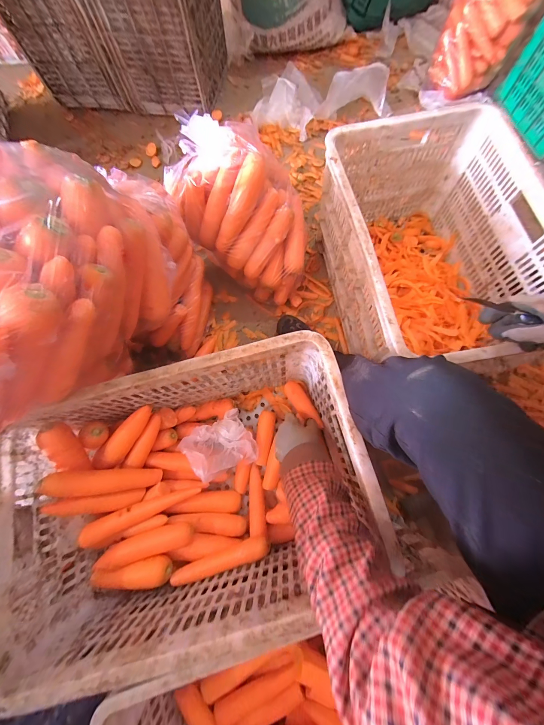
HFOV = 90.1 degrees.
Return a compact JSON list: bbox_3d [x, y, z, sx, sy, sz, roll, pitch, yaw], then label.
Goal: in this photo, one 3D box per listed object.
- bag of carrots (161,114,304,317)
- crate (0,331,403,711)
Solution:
[{"bbox_3d":[-0.054,-0.351,0.649,0.356,0.269,0.243,33,77,11],"label":"bag of carrots"},{"bbox_3d":[-0.121,0.215,0.481,0.511,0.259,0.359,-15,73,-3],"label":"crate"}]

